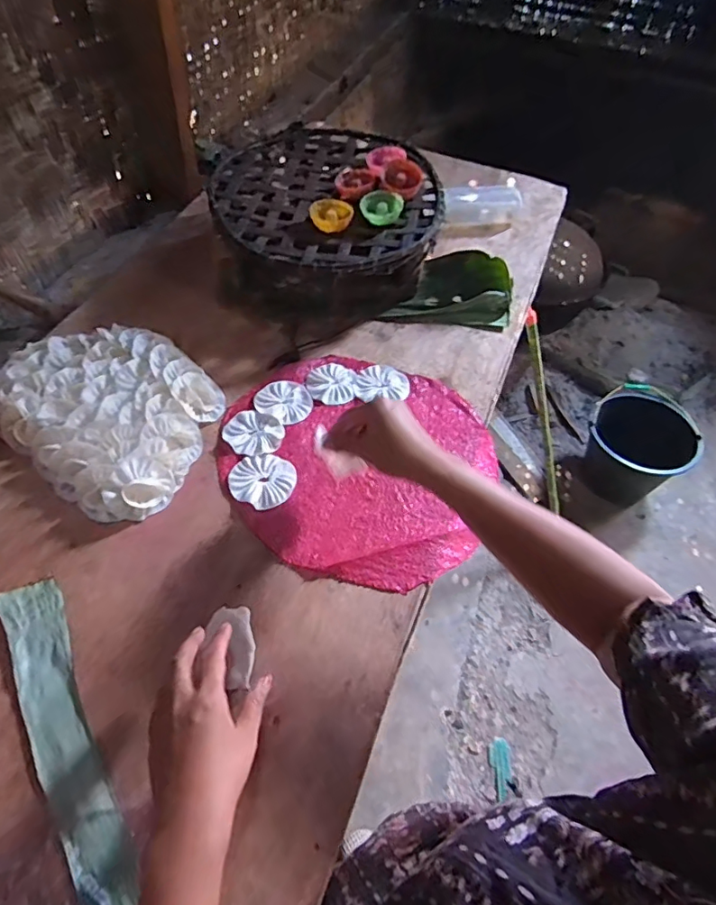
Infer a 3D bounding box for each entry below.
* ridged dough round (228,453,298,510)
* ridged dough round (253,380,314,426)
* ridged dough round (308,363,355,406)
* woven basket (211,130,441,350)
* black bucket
[{"bbox_3d":[-0.120,0.033,0.656,0.081,0.007,0.075,22,57,10],"label":"ridged dough round"},{"bbox_3d":[-0.101,-0.074,0.730,0.075,0.004,0.071,26,58,13],"label":"ridged dough round"},{"bbox_3d":[-0.039,-0.101,0.754,0.066,0.004,0.073,3,56,-2],"label":"ridged dough round"},{"bbox_3d":[-0.050,-0.380,0.855,0.335,0.156,0.378,-13,58,-13],"label":"woven basket"},{"bbox_3d":[0.890,-0.023,1.684,0.317,0.250,0.298,2,56,-3],"label":"black bucket"}]

